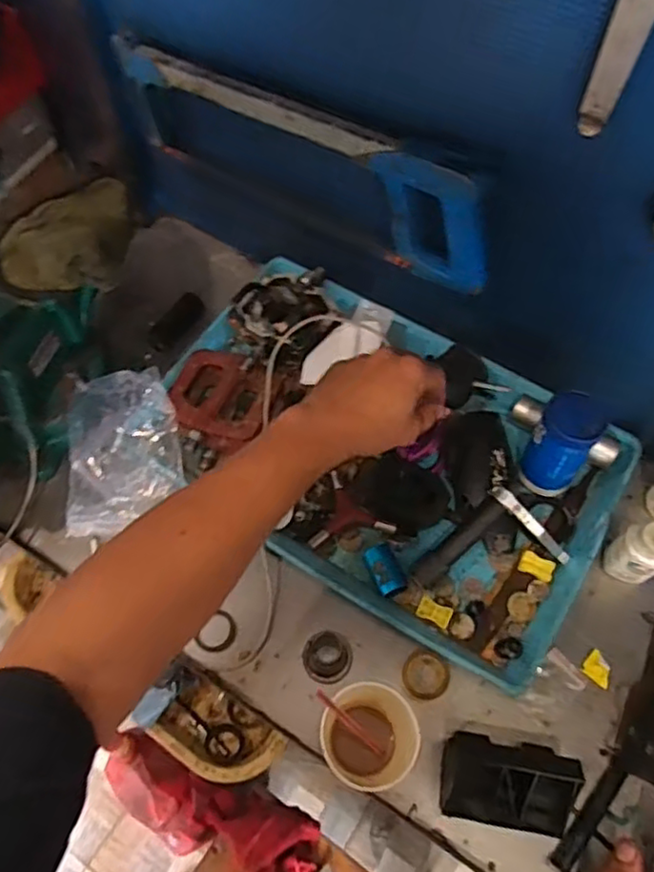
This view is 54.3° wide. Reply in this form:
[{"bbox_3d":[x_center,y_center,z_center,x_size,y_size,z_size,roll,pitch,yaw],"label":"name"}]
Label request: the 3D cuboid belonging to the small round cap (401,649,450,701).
[{"bbox_3d":[0.087,0.210,0.561,0.038,0.018,0.040,1,62,-1],"label":"small round cap"}]

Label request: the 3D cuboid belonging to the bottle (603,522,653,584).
[{"bbox_3d":[0.282,0.104,0.574,0.042,0.069,0.038,24,65,11],"label":"bottle"}]

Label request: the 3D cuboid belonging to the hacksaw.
[{"bbox_3d":[-0.027,-0.254,0.597,0.384,0.147,0.032,29,66,13],"label":"hacksaw"}]

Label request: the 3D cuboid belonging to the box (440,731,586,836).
[{"bbox_3d":[0.144,0.275,0.506,0.100,0.059,0.059,8,62,3],"label":"box"}]

